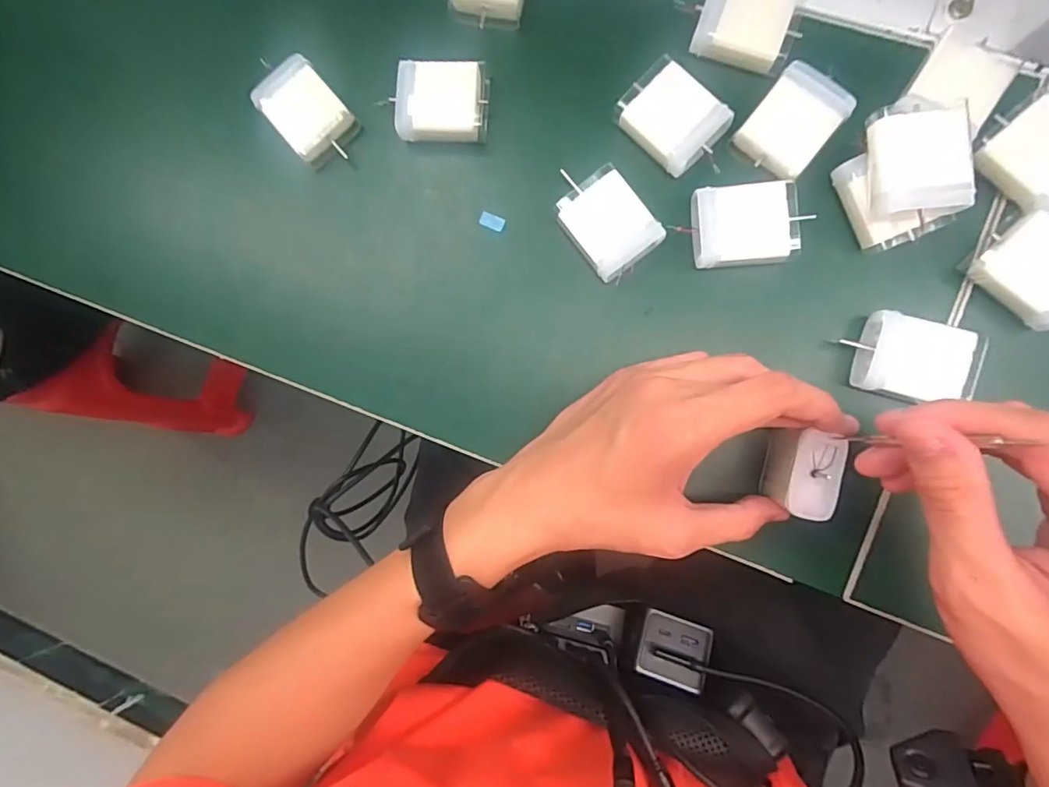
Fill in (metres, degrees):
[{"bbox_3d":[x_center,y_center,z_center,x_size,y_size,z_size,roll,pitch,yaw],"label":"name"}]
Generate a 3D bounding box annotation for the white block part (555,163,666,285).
[{"bbox_3d":[0.044,-0.096,0.292,0.042,0.016,0.060,-39,84,3],"label":"white block part"}]

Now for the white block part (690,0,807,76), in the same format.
[{"bbox_3d":[0.121,-0.201,0.283,0.056,0.011,0.043,19,89,7],"label":"white block part"}]

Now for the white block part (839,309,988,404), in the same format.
[{"bbox_3d":[0.205,-0.017,0.273,0.058,0.021,0.041,11,88,7],"label":"white block part"}]

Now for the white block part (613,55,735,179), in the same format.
[{"bbox_3d":[0.081,-0.152,0.288,0.042,0.013,0.053,-45,83,3],"label":"white block part"}]

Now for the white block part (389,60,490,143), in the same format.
[{"bbox_3d":[-0.048,-0.169,0.304,0.050,0.020,0.042,2,87,7],"label":"white block part"}]

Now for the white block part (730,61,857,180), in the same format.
[{"bbox_3d":[0.144,-0.146,0.280,0.041,0.013,0.054,38,92,7],"label":"white block part"}]

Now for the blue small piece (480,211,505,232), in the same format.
[{"bbox_3d":[-0.019,-0.102,0.307,0.015,0.004,0.008,25,90,7],"label":"blue small piece"}]

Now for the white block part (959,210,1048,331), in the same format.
[{"bbox_3d":[0.261,-0.062,0.266,0.042,0.022,0.050,-39,84,3],"label":"white block part"}]

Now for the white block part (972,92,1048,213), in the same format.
[{"bbox_3d":[0.262,-0.121,0.266,0.043,0.018,0.048,-42,84,3],"label":"white block part"}]

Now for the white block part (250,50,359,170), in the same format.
[{"bbox_3d":[-0.130,-0.168,0.313,0.040,0.020,0.054,-41,84,3],"label":"white block part"}]

